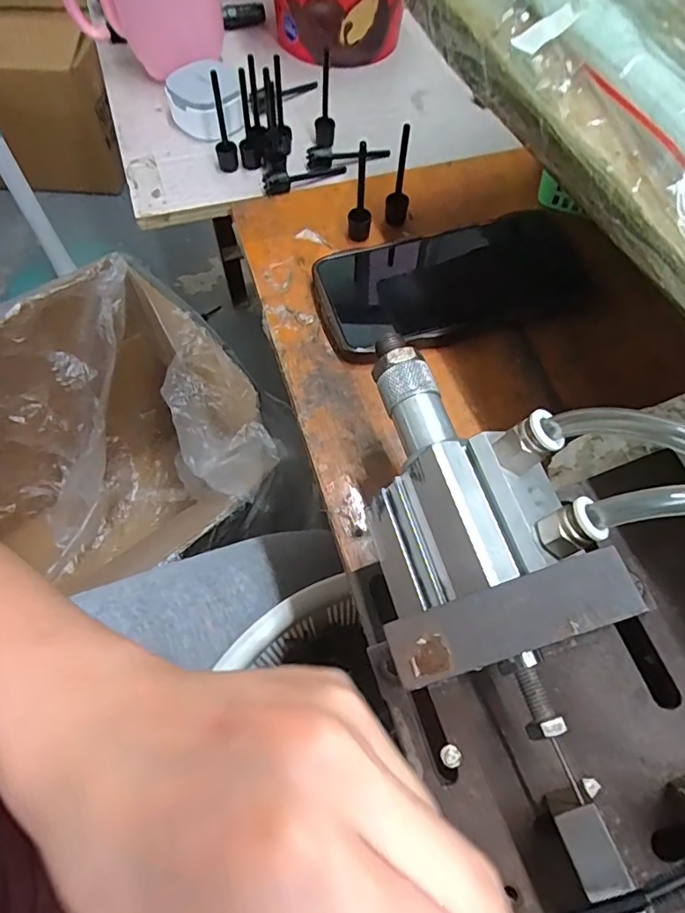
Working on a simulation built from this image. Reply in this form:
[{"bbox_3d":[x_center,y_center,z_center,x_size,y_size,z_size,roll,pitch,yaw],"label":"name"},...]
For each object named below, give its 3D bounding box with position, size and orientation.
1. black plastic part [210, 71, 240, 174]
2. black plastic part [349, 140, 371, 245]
[{"bbox_3d":[-0.081,-0.222,0.362,0.014,0.068,0.013,-8,64,-7],"label":"black plastic part"},{"bbox_3d":[0.012,-0.161,0.329,0.012,0.061,0.012,-32,69,-17],"label":"black plastic part"}]

